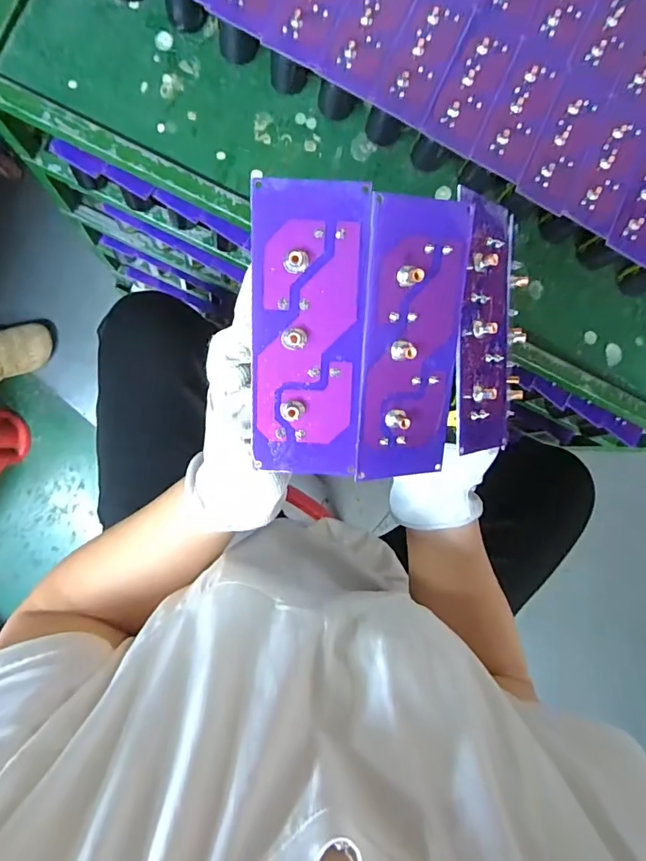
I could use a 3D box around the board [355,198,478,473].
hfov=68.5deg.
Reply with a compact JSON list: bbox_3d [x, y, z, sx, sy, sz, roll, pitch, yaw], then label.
[{"bbox_3d":[0.046,-0.041,0.238,0.053,0.004,0.135,-4,107,-21],"label":"board"}]

